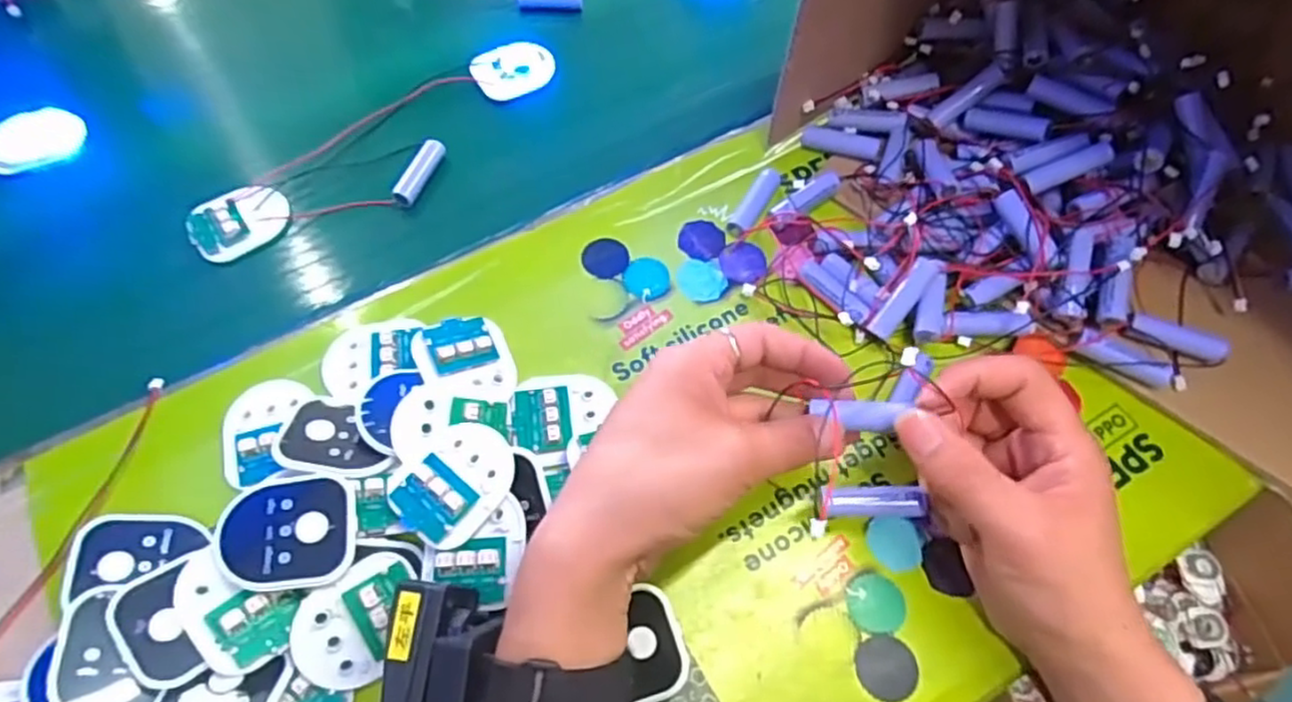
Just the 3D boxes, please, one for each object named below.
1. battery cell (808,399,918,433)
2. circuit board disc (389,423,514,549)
[{"bbox_3d":[0.097,0.028,0.326,0.042,0.009,0.013,6,62,3],"label":"battery cell"},{"bbox_3d":[-0.090,0.061,0.338,0.046,0.016,0.057,39,68,18],"label":"circuit board disc"}]

